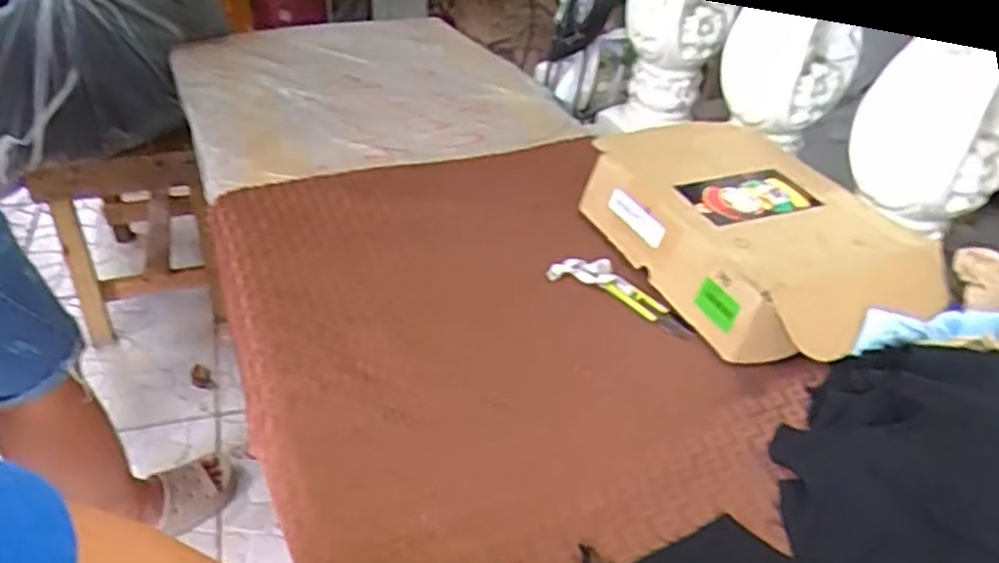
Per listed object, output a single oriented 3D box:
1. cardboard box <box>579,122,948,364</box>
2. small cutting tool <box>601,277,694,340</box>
[{"bbox_3d":[0.248,-0.046,0.720,0.219,0.088,0.314,-10,42,-21],"label":"cardboard box"},{"bbox_3d":[0.140,0.025,0.680,0.029,0.005,0.095,-26,50,-35],"label":"small cutting tool"}]

